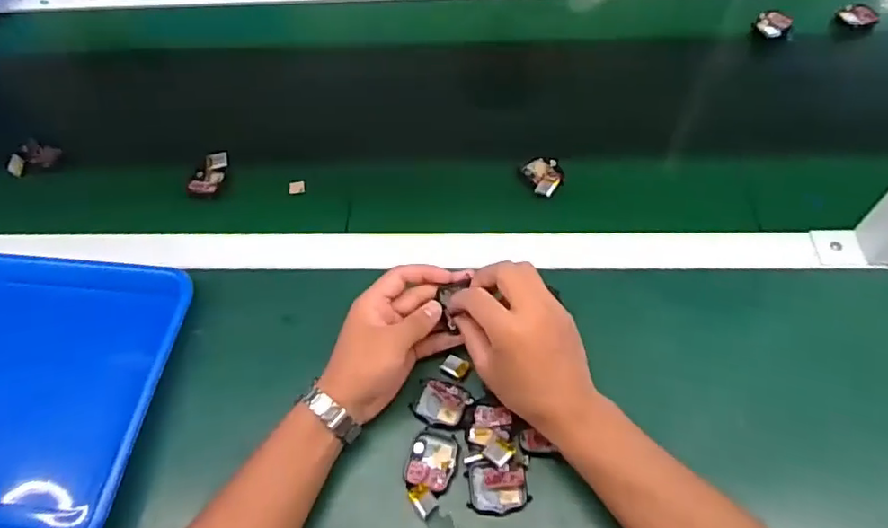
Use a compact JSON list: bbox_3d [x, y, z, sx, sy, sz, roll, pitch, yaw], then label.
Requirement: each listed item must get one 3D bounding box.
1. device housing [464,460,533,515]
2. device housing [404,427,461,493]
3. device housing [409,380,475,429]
[{"bbox_3d":[0.042,0.173,0.456,0.047,0.015,0.038,3,58,6],"label":"device housing"},{"bbox_3d":[-0.010,0.156,0.471,0.039,0.009,0.047,13,60,12],"label":"device housing"},{"bbox_3d":[-0.003,0.117,0.493,0.046,0.010,0.038,18,61,15],"label":"device housing"}]

